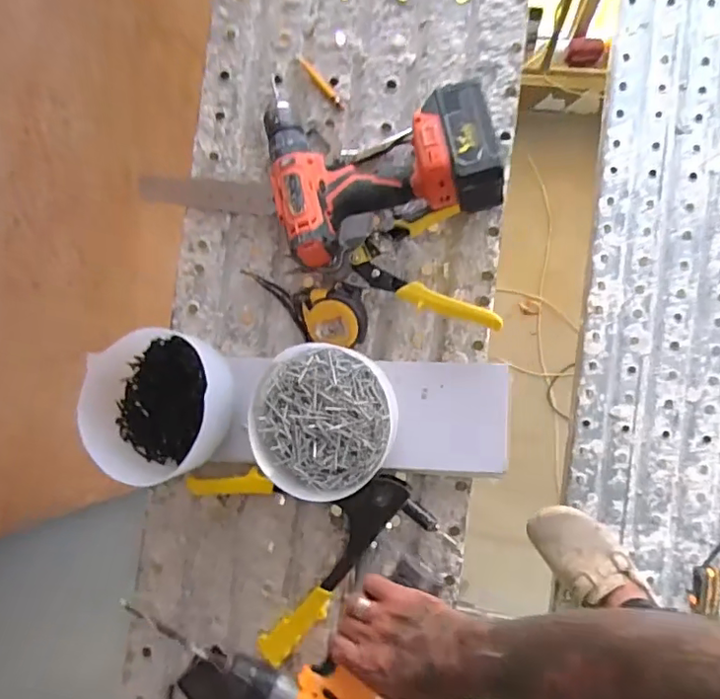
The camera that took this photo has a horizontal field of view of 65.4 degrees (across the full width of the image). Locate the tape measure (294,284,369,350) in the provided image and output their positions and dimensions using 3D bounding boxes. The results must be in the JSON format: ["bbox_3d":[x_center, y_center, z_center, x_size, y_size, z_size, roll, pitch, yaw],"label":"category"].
[{"bbox_3d":[-0.031,-0.039,0.623,0.081,0.056,0.064,9,89,8],"label":"tape measure"}]

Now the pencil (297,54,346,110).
[{"bbox_3d":[-0.047,-0.314,0.659,0.010,0.004,0.087,-39,83,4],"label":"pencil"}]

